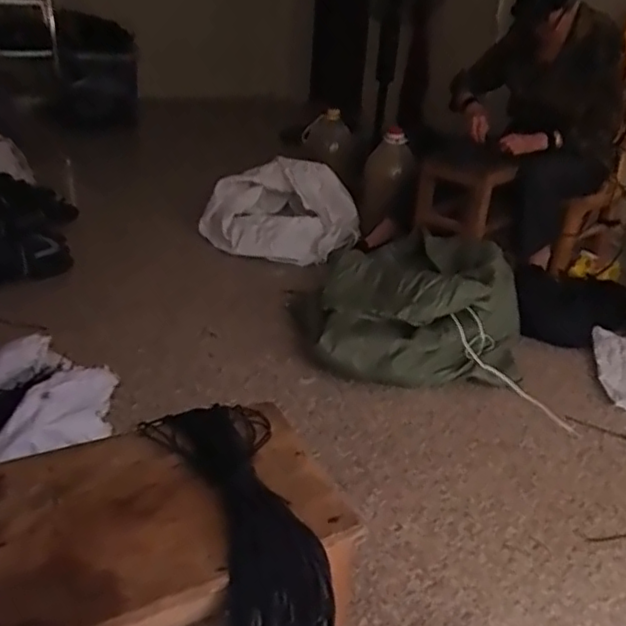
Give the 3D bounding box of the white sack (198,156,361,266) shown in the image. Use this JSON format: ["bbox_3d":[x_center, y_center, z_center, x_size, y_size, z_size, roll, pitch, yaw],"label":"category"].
[{"bbox_3d":[-0.098,-0.301,1.928,0.480,0.243,0.302,4,28,-1],"label":"white sack"}]

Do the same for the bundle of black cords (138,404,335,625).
[{"bbox_3d":[-0.080,0.263,0.657,0.125,0.213,0.264,-9,31,-23],"label":"bundle of black cords"}]

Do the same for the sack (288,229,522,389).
[{"bbox_3d":[0.231,-0.027,1.554,0.519,0.230,0.434,-3,29,-13],"label":"sack"}]

